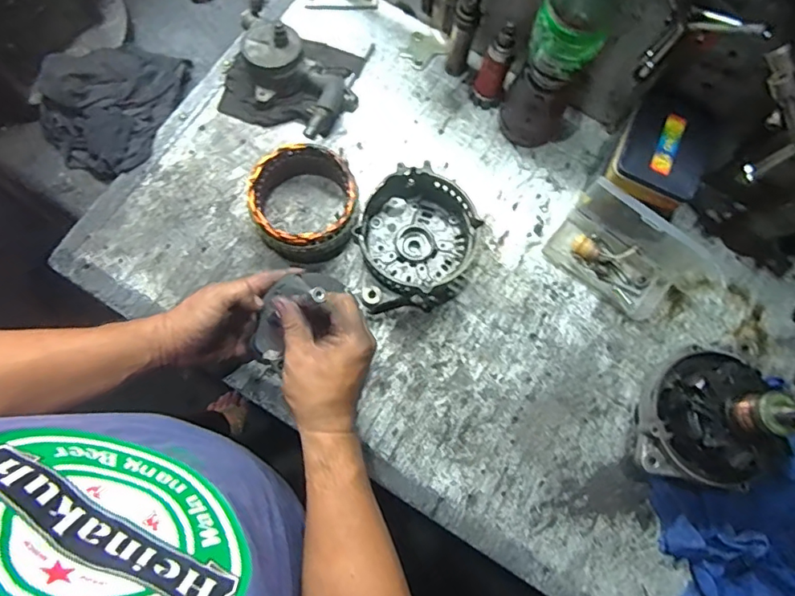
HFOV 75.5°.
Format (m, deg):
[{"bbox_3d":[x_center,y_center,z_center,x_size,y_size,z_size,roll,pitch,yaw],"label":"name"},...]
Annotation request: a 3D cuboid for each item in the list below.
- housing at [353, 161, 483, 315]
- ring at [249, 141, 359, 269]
[{"bbox_3d":[0.021,-0.072,0.636,0.149,0.078,0.155,1,76,-5],"label":"housing"},{"bbox_3d":[-0.115,-0.118,0.641,0.131,0.067,0.136,-24,79,-10],"label":"ring"}]

